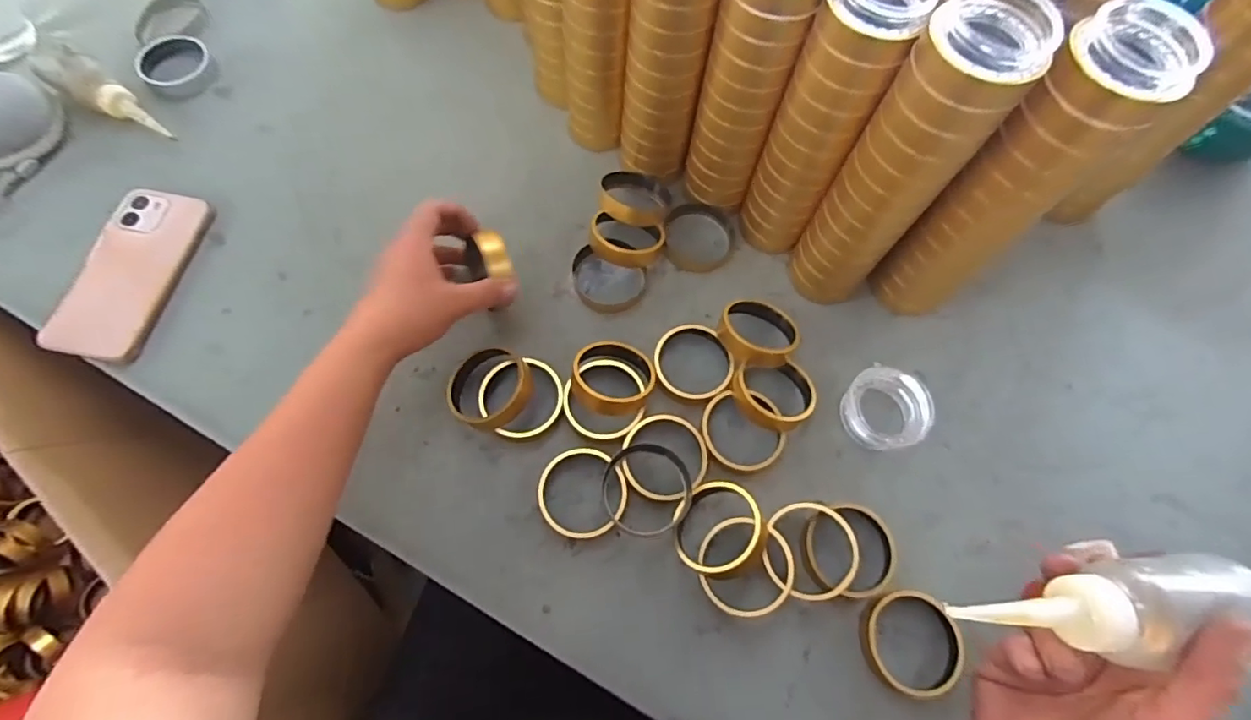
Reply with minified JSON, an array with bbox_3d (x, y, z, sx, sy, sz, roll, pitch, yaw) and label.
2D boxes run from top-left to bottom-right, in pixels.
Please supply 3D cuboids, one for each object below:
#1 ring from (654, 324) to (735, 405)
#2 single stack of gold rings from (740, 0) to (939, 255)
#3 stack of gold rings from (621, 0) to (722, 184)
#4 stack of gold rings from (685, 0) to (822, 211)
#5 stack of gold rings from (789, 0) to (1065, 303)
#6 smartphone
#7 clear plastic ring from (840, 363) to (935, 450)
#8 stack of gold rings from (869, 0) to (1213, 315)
[{"bbox_3d":[0.058,0.004,0.497,0.068,0.024,0.069,1,67,-3],"label":"ring"},{"bbox_3d":[0.153,-0.185,0.452,0.063,0.232,0.070,26,68,7],"label":"single stack of gold rings"},{"bbox_3d":[0.035,-0.267,0.472,0.064,0.246,0.067,1,68,-1],"label":"stack of gold rings"},{"bbox_3d":[0.100,-0.234,0.464,0.067,0.227,0.080,16,67,3],"label":"stack of gold rings"},{"bbox_3d":[0.206,-0.139,0.432,0.067,0.263,0.076,40,71,13],"label":"stack of gold rings"},{"bbox_3d":[-0.441,-0.081,0.506,0.081,0.012,0.169,13,64,-4],"label":"smartphone"},{"bbox_3d":[0.223,0.043,0.486,0.071,0.034,0.069,1,67,-3],"label":"clear plastic ring"},{"bbox_3d":[0.283,-0.123,0.428,0.073,0.266,0.064,-38,74,-17],"label":"stack of gold rings"}]

